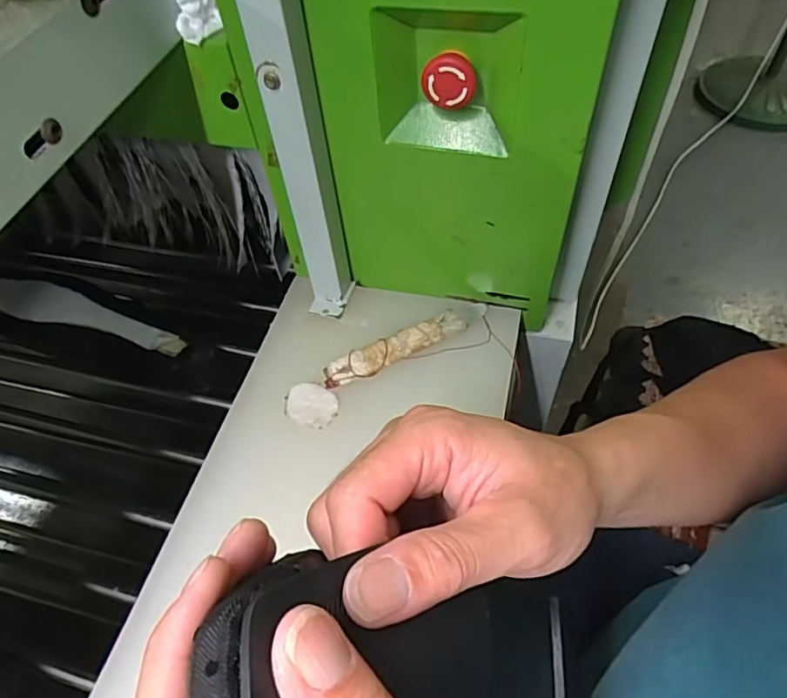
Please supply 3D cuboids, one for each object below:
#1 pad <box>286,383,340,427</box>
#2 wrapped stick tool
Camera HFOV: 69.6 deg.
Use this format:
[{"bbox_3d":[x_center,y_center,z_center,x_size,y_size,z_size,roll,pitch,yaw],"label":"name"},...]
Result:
[{"bbox_3d":[-0.073,0.049,0.502,0.048,0.005,0.038,28,61,19],"label":"pad"},{"bbox_3d":[0.001,0.000,0.526,0.136,0.014,0.028,-22,58,-13],"label":"wrapped stick tool"}]

